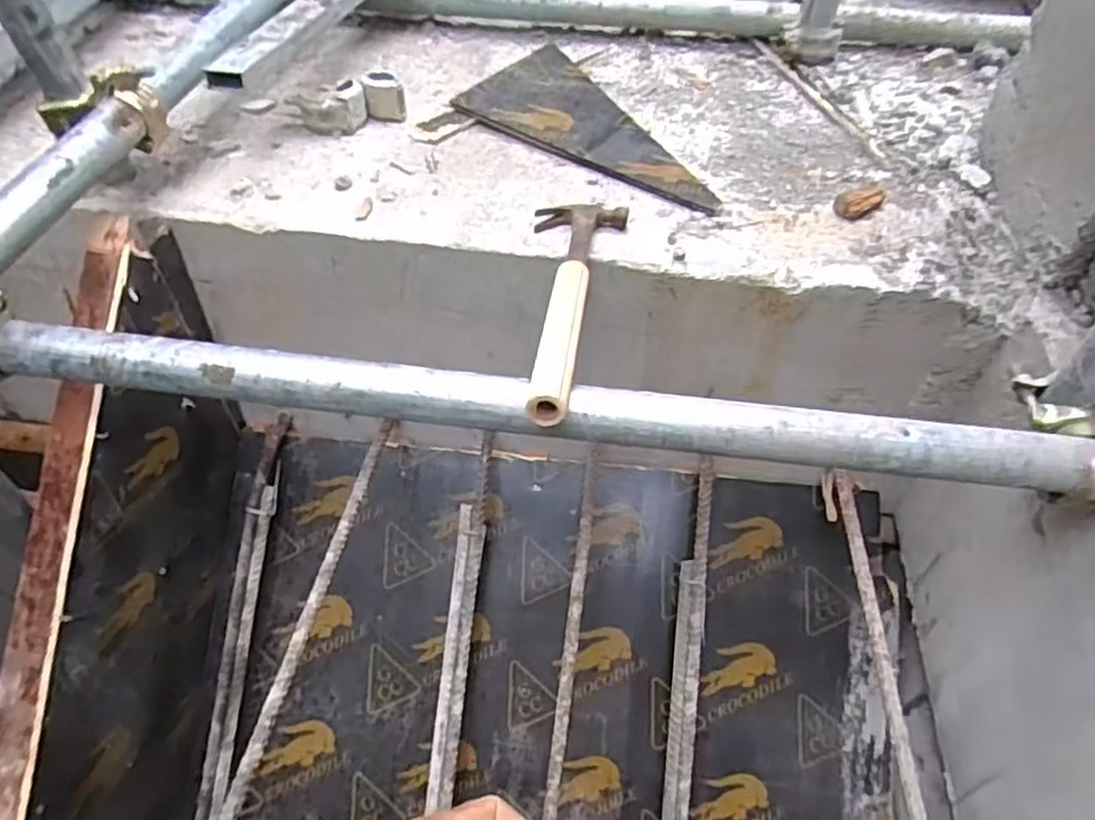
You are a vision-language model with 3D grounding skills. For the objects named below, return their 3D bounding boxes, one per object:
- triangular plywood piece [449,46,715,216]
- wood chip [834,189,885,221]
[{"bbox_3d":[0.085,-0.385,0.965,0.385,0.020,0.203,30,55,21],"label":"triangular plywood piece"},{"bbox_3d":[0.367,-0.245,0.856,0.057,0.019,0.032,-26,55,-22],"label":"wood chip"}]

